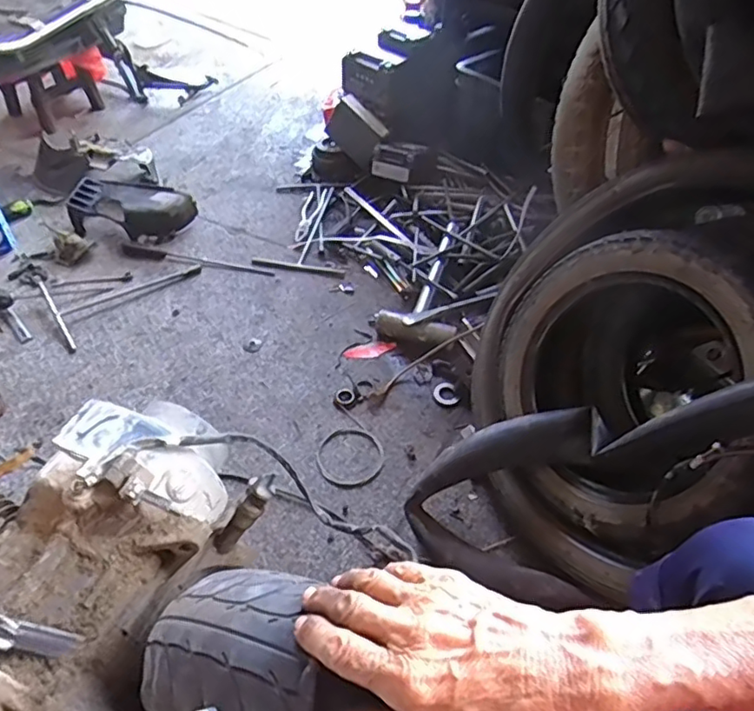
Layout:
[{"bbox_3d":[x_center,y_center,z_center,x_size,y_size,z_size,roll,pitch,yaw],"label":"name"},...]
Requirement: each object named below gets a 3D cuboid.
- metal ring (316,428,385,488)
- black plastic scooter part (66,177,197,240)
[{"bbox_3d":[-0.040,0.154,0.900,0.102,0.004,0.102,1,45,-1],"label":"metal ring"},{"bbox_3d":[-0.517,-0.307,1.261,0.249,0.079,0.120,3,45,1],"label":"black plastic scooter part"}]

